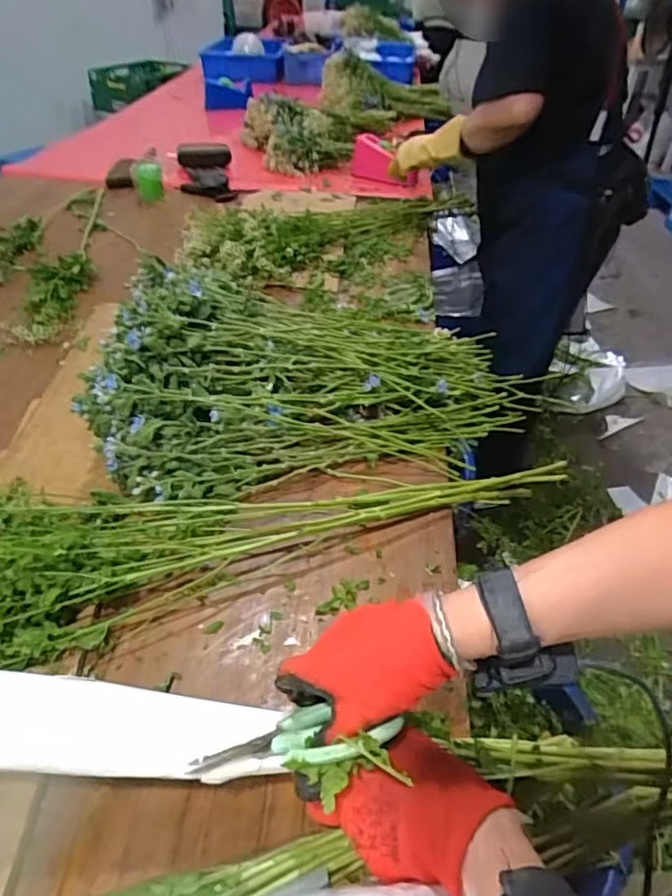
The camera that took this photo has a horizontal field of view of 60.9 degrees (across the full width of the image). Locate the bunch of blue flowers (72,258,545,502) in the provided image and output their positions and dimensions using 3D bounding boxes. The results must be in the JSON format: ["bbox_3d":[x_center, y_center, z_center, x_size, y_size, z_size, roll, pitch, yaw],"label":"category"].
[{"bbox_3d":[-0.044,-0.173,0.868,0.610,0.153,0.505,-10,42,-14],"label":"bunch of blue flowers"}]

